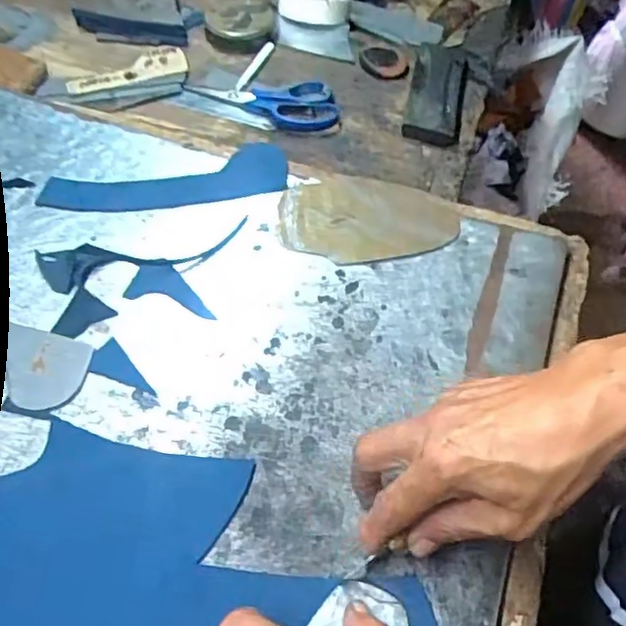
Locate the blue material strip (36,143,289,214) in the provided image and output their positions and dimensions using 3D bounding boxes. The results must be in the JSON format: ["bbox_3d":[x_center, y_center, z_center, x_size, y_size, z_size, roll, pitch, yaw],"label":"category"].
[{"bbox_3d":[-0.122,-0.108,0.538,0.201,0.006,0.051,-12,66,-8],"label":"blue material strip"}]

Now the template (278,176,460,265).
[{"bbox_3d":[0.043,-0.075,0.518,0.139,0.005,0.087,11,59,9],"label":"template"}]

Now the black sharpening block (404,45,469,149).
[{"bbox_3d":[0.132,-0.239,0.671,0.055,0.013,0.167,13,53,4],"label":"black sharpening block"}]

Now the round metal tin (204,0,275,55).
[{"bbox_3d":[-0.081,-0.321,0.711,0.075,0.021,0.080,-1,53,-6],"label":"round metal tin"}]

